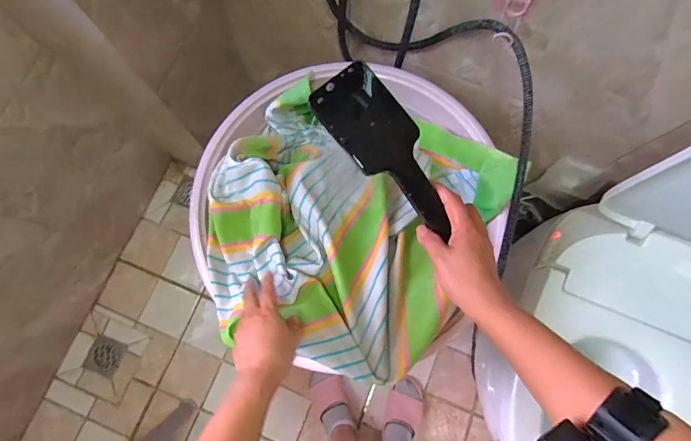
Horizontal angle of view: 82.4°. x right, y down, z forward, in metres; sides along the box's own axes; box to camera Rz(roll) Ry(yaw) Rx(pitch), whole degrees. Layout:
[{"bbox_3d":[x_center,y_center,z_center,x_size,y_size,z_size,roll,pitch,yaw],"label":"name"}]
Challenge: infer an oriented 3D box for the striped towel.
[{"bbox_3d":[0.009,0.003,0.652,0.446,0.128,0.423,17,78,2],"label":"striped towel"}]

